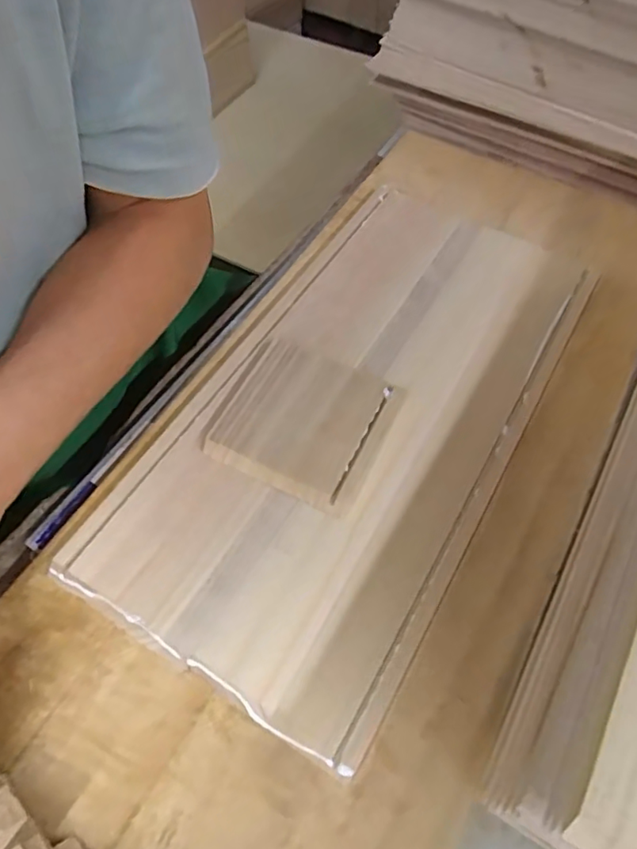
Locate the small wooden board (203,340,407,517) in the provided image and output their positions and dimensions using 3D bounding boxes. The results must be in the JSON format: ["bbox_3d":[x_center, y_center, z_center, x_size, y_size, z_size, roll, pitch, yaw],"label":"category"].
[{"bbox_3d":[-0.008,-0.004,0.338,0.096,0.009,0.097,25,63,11],"label":"small wooden board"}]

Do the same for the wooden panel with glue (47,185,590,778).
[{"bbox_3d":[0.033,-0.018,0.353,0.182,0.013,0.377,29,64,13],"label":"wooden panel with glue"}]

